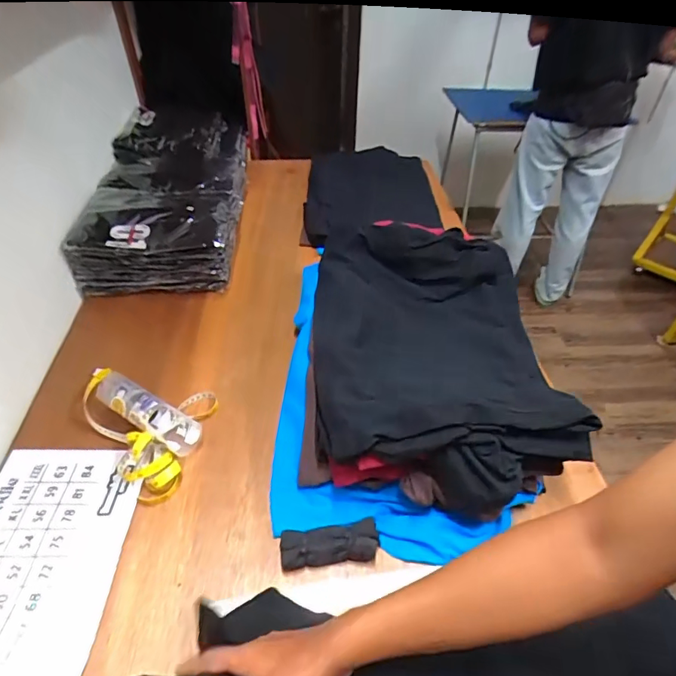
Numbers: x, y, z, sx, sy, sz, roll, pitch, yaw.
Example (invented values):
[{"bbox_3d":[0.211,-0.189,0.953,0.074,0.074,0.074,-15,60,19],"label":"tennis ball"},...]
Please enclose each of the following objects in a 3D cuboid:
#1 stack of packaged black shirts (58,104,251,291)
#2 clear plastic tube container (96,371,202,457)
[{"bbox_3d":[-0.400,-0.386,1.157,0.312,0.164,0.697,-1,45,-4],"label":"stack of packaged black shirts"},{"bbox_3d":[-0.301,0.116,0.714,0.196,0.055,0.054,24,49,20],"label":"clear plastic tube container"}]

